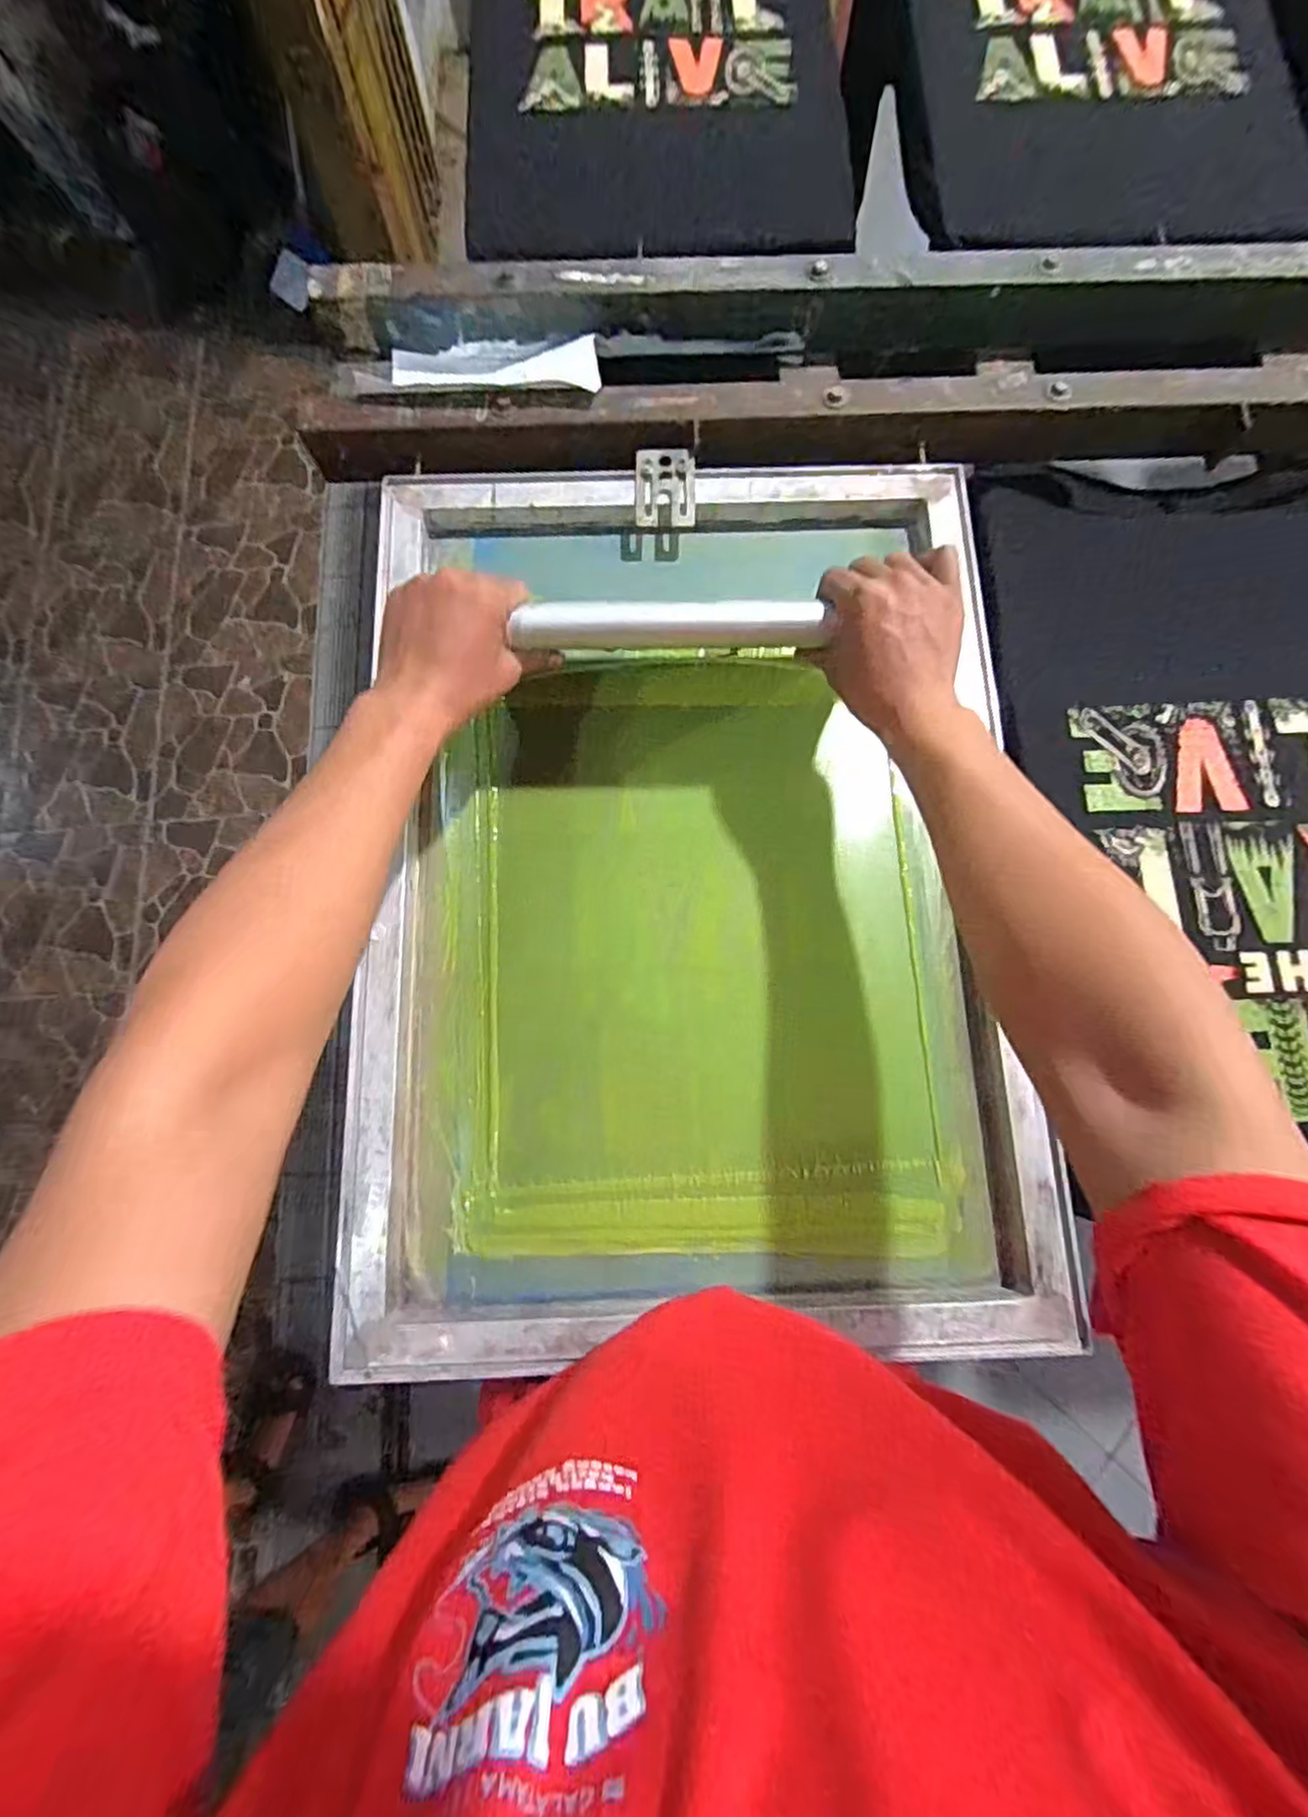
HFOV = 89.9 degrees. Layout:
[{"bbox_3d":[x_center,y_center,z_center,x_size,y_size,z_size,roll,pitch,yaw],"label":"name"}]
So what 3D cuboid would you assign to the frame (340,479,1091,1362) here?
[{"bbox_3d":[0.031,-0.045,0.529,0.520,0.047,0.723,-2,79,0],"label":"frame"}]

